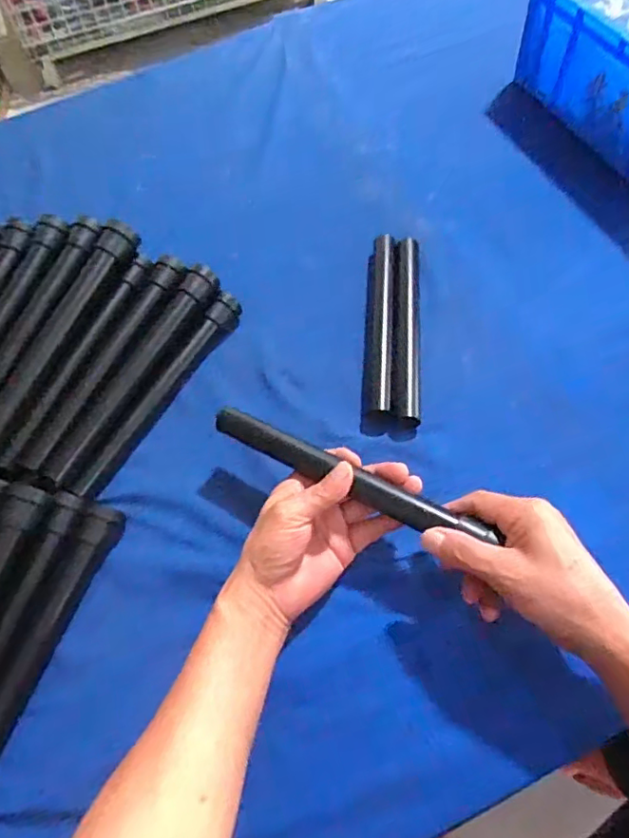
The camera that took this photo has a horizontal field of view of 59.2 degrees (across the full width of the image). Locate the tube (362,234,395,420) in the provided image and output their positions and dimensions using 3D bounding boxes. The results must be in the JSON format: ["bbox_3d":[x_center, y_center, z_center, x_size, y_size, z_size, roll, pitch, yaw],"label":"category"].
[{"bbox_3d":[0.067,-0.103,0.567,0.027,0.026,0.217,2,61,6],"label":"tube"}]

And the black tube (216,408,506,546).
[{"bbox_3d":[0.024,0.043,0.432,0.234,0.020,0.022,23,63,20],"label":"black tube"}]

